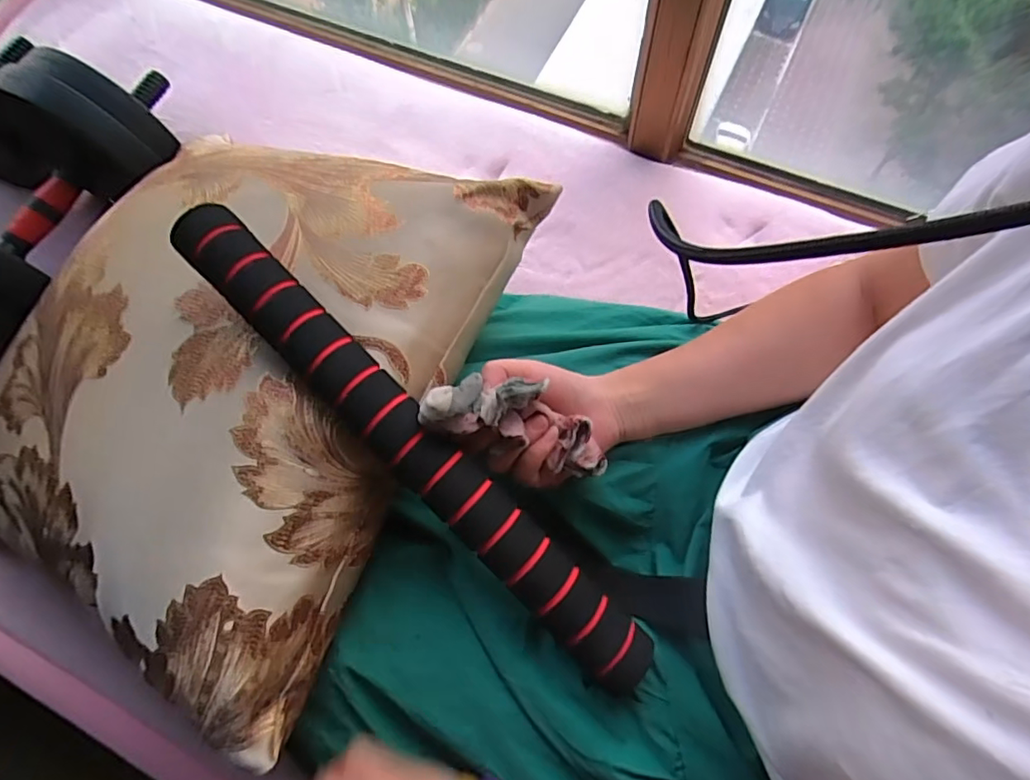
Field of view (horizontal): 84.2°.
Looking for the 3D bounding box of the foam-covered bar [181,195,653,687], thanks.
[{"bbox_3d":[-0.065,0.033,0.367,0.391,0.044,0.043,45,77,1],"label":"foam-covered bar"}]

